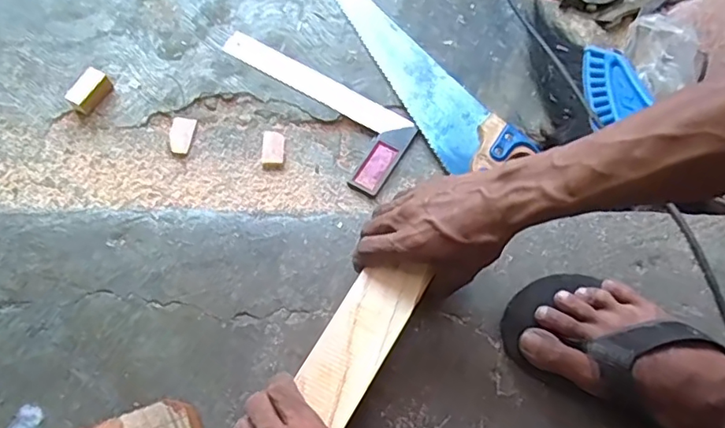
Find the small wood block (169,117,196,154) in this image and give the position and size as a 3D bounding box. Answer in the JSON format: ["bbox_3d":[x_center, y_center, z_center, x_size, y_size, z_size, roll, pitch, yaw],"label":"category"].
[{"bbox_3d":[-0.243,-0.106,0.740,0.032,0.009,0.057,6,71,-1],"label":"small wood block"}]

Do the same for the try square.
[{"bbox_3d":[-0.078,-0.148,0.755,0.299,0.015,0.124,33,72,8],"label":"try square"}]

